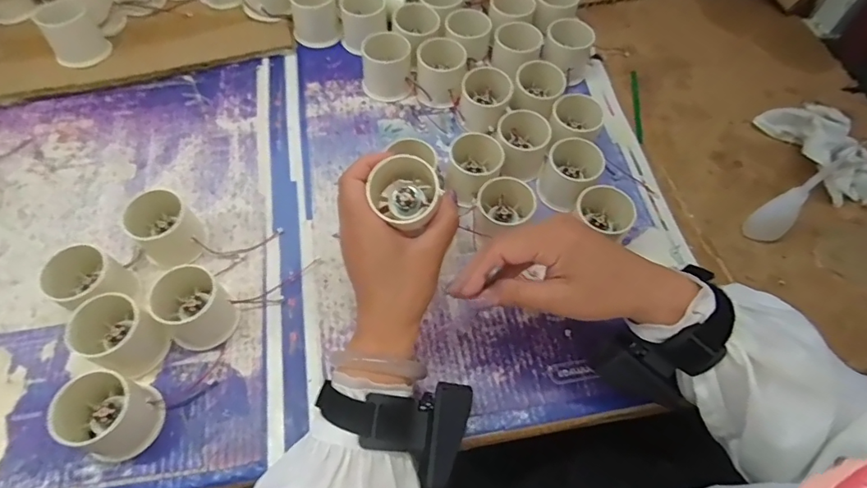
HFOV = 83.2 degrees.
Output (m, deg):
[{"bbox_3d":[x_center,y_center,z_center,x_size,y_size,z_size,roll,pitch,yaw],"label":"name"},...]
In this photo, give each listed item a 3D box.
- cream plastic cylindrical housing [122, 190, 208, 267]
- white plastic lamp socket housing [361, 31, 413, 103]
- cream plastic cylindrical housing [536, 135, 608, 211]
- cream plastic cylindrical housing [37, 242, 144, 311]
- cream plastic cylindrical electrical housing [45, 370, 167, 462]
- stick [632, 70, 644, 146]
[{"bbox_3d":[-0.233,-0.012,0.430,0.050,0.056,0.051,41,67,19],"label":"cream plastic cylindrical housing"},{"bbox_3d":[-0.051,-0.191,0.530,0.053,0.050,0.050,-2,60,-3],"label":"white plastic lamp socket housing"},{"bbox_3d":[0.130,-0.069,0.480,0.050,0.053,0.050,1,60,-2],"label":"cream plastic cylindrical housing"},{"bbox_3d":[-0.279,0.035,0.404,0.047,0.056,0.049,1,60,-2],"label":"cream plastic cylindrical housing"},{"bbox_3d":[-0.237,0.124,0.355,0.058,0.054,0.054,18,61,8],"label":"cream plastic cylindrical electrical housing"},{"bbox_3d":[0.232,-0.161,0.555,0.009,0.007,0.111,7,60,2],"label":"stick"}]

